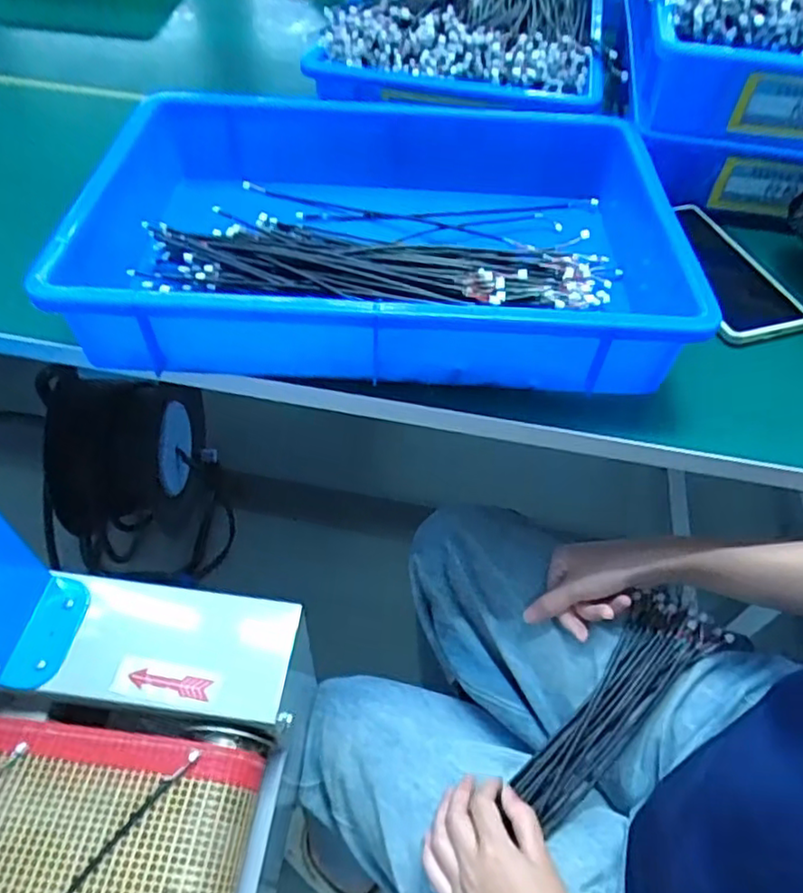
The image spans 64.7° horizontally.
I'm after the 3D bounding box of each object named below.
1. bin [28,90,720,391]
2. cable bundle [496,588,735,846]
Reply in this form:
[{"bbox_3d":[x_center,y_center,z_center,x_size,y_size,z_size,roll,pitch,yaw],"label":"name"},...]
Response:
[{"bbox_3d":[-0.011,-0.169,0.502,0.451,0.079,0.293,2,52,-2],"label":"bin"},{"bbox_3d":[0.168,0.203,0.500,0.062,0.024,0.199,39,73,24],"label":"cable bundle"}]

